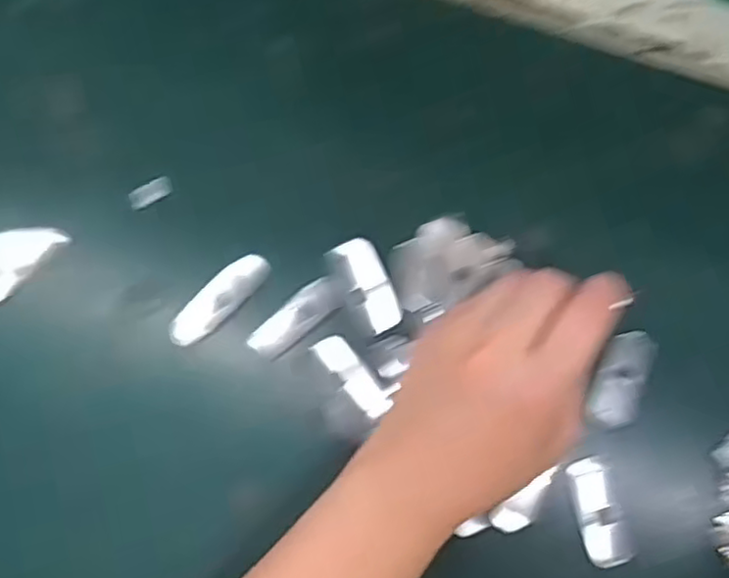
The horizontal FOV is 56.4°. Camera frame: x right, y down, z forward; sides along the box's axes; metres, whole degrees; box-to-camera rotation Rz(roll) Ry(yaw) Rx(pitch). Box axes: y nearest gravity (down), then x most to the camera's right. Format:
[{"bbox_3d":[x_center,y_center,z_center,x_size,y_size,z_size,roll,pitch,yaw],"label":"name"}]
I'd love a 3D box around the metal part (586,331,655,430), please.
[{"bbox_3d":[0.130,0.044,0.343,0.024,0.004,0.050,19,78,4],"label":"metal part"}]

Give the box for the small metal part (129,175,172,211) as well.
[{"bbox_3d":[-0.114,-0.051,0.364,0.023,0.008,0.010,-36,80,-8],"label":"small metal part"}]

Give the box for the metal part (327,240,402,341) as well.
[{"bbox_3d":[0.001,0.000,0.344,0.024,0.021,0.048,-25,79,-5],"label":"metal part"}]

